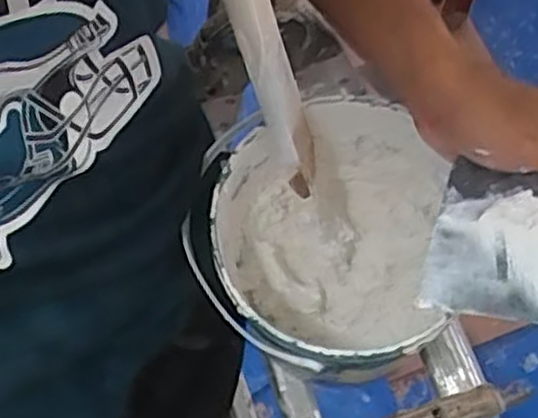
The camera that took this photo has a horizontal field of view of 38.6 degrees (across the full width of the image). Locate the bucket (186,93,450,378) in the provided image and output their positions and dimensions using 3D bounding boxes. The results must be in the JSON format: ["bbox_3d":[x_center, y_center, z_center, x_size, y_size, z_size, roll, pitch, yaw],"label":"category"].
[{"bbox_3d":[0.035,0.035,0.557,0.170,0.168,0.171,-1,70,3],"label":"bucket"}]

